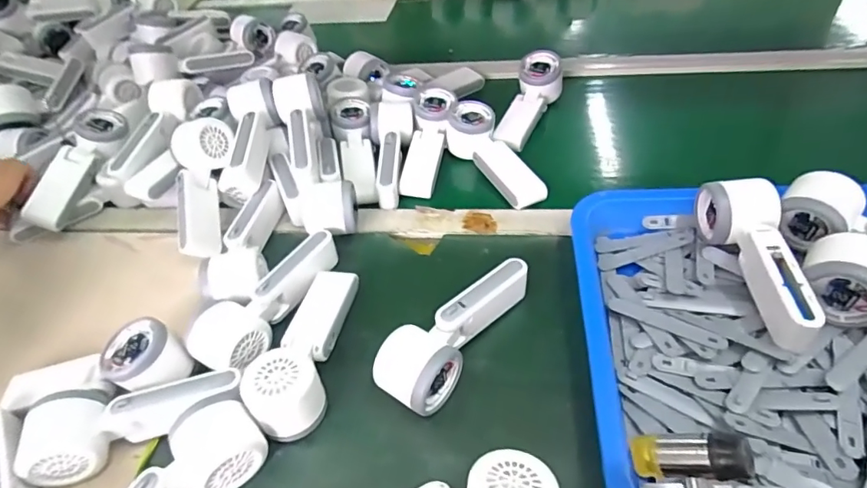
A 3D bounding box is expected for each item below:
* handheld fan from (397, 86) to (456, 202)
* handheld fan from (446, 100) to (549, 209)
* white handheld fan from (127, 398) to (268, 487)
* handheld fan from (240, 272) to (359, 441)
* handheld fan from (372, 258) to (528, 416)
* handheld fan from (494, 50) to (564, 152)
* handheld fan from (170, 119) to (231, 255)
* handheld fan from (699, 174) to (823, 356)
[{"bbox_3d":[-0.006,-0.127,0.623,0.048,0.037,0.165,7,69,13],"label":"handheld fan"},{"bbox_3d":[0.074,-0.104,0.601,0.055,0.037,0.159,-25,61,-17],"label":"handheld fan"},{"bbox_3d":[-0.201,0.185,0.359,0.165,0.049,0.057,-37,52,-25],"label":"white handheld fan"},{"bbox_3d":[-0.112,0.086,0.442,0.055,0.053,0.161,1,46,9],"label":"handheld fan"},{"bbox_3d":[0.019,0.072,0.436,0.056,0.054,0.167,26,55,29],"label":"handheld fan"},{"bbox_3d":[0.127,-0.183,0.676,0.053,0.047,0.170,16,64,21],"label":"handheld fan"},{"bbox_3d":[-0.261,-0.065,0.563,0.063,0.045,0.168,-7,71,-1],"label":"handheld fan"},{"bbox_3d":[0.271,0.011,0.419,0.056,0.050,0.164,2,46,10],"label":"handheld fan"}]

